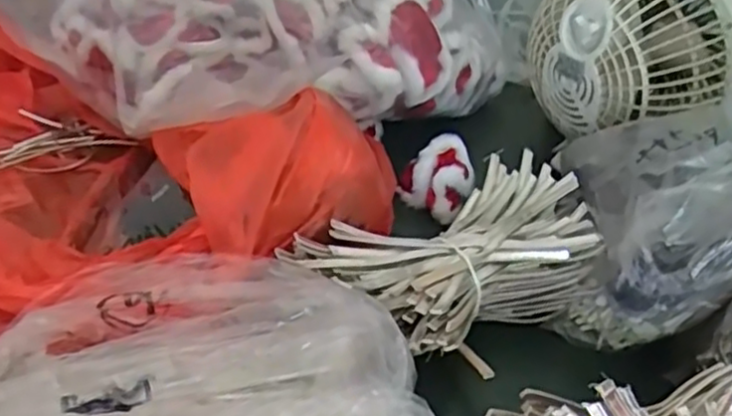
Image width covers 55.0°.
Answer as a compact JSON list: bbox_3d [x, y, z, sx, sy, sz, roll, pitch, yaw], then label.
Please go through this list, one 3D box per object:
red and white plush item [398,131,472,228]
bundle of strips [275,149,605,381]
[{"bbox_3d":[0.071,-0.035,0.690,0.073,0.052,0.072,25,41,24],"label":"red and white plush item"},{"bbox_3d":[0.082,0.044,0.567,0.254,0.060,0.152,-24,46,-34],"label":"bundle of strips"}]

